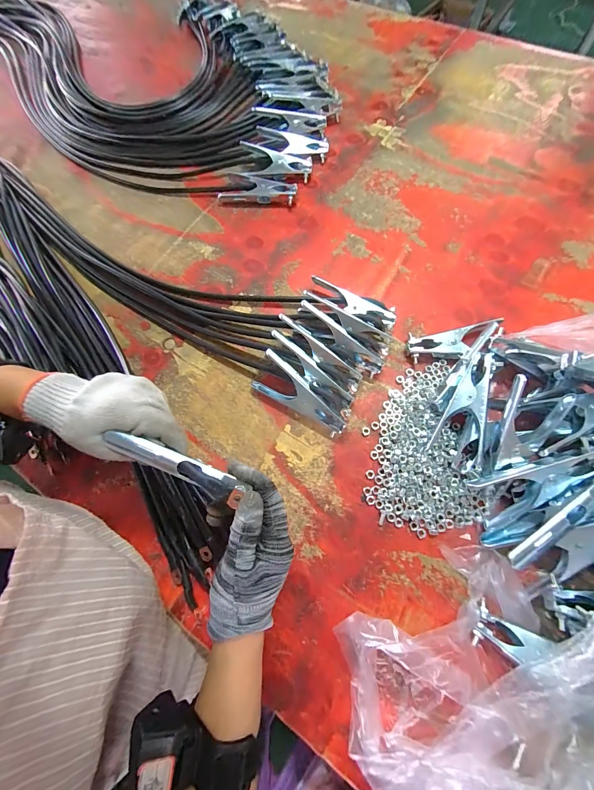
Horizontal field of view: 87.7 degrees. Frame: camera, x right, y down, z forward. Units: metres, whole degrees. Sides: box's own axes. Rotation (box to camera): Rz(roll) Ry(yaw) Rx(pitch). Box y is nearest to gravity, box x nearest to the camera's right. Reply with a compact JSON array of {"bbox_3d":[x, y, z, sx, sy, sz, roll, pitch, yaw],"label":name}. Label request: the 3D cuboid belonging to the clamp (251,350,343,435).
[{"bbox_3d":[0.006,0.000,0.403,0.134,0.043,0.044,32,76,14],"label":"clamp"}]

